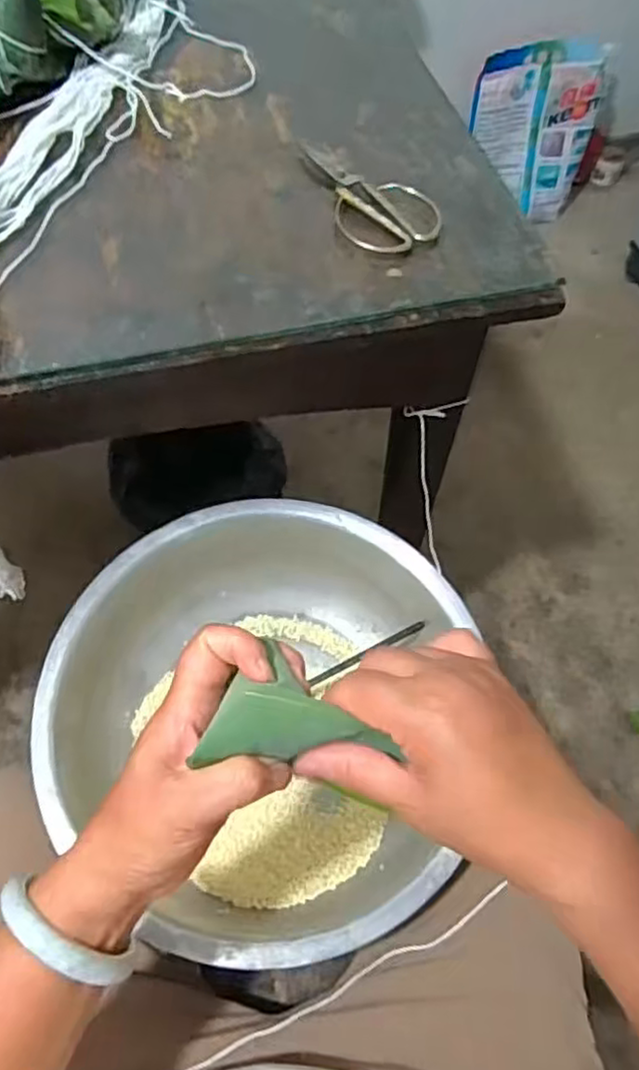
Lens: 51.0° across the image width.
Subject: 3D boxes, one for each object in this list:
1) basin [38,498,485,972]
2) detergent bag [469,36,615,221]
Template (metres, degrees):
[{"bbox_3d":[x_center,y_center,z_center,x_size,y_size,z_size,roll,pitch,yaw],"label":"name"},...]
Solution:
[{"bbox_3d":[-0.058,0.149,0.574,0.319,0.123,0.349,1,59,-2],"label":"basin"},{"bbox_3d":[0.493,-0.924,1.574,0.311,0.366,0.096,-7,62,-7],"label":"detergent bag"}]

